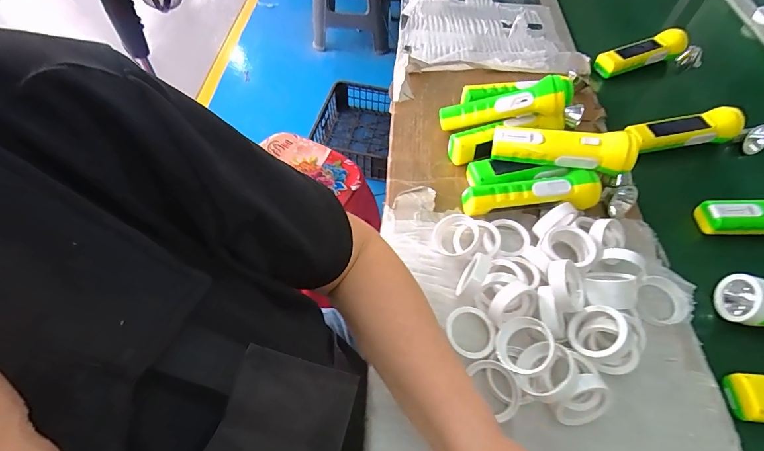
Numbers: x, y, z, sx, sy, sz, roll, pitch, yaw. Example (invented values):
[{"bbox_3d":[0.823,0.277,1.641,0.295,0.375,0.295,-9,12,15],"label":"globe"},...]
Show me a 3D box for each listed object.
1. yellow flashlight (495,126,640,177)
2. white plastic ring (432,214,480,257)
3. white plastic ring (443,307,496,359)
[{"bbox_3d":[0.220,-0.101,0.457,0.160,0.041,0.041,17,59,15],"label":"yellow flashlight"},{"bbox_3d":[0.084,0.013,0.431,0.050,0.024,0.046,0,57,-1],"label":"white plastic ring"},{"bbox_3d":[0.091,0.112,0.388,0.051,0.016,0.051,0,57,-1],"label":"white plastic ring"}]

